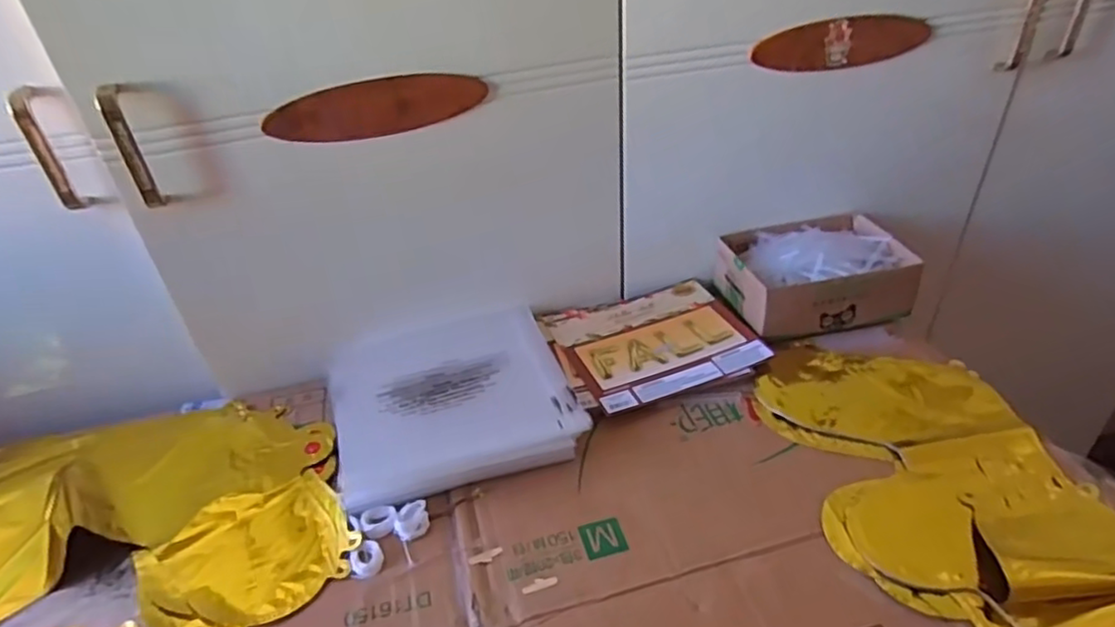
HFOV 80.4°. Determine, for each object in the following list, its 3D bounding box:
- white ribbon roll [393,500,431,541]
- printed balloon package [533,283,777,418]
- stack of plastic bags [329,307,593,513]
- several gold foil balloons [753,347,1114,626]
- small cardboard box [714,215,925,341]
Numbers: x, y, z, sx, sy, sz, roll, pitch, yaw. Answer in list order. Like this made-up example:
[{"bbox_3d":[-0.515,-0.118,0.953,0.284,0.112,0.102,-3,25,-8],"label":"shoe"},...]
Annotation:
[{"bbox_3d":[-0.120,0.170,0.543,0.028,0.008,0.030,-3,37,2],"label":"white ribbon roll"},{"bbox_3d":[0.100,0.030,0.708,0.205,0.014,0.165,-13,38,-12],"label":"printed balloon package"},{"bbox_3d":[-0.103,0.080,0.645,0.217,0.027,0.207,-13,37,-12],"label":"stack of plastic bags"},{"bbox_3d":[0.324,0.163,0.506,0.211,0.016,0.425,-7,37,-4],"label":"several gold foil balloons"},{"bbox_3d":[0.283,-0.048,0.740,0.183,0.071,0.135,-11,37,-10],"label":"small cardboard box"}]

